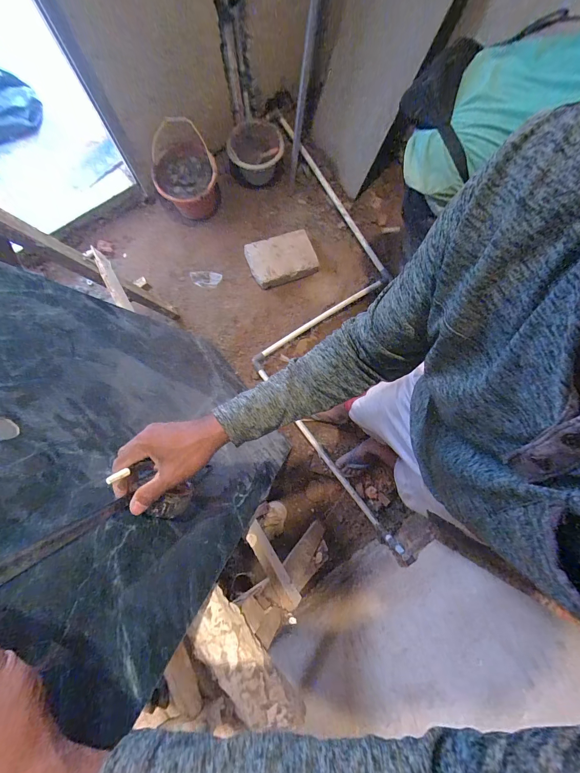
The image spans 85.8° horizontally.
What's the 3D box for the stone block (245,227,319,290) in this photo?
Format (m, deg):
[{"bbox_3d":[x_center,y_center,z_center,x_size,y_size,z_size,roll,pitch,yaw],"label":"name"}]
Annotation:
[{"bbox_3d":[-0.036,-0.598,1.464,0.314,0.060,0.219,-22,96,-11],"label":"stone block"}]

